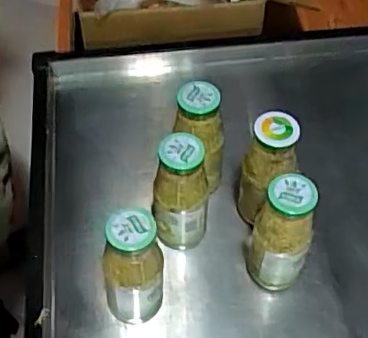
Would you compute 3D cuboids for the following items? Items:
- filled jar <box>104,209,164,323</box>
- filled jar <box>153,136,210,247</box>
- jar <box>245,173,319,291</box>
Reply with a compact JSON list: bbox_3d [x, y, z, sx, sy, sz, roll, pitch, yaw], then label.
[{"bbox_3d":[-0.055,0.112,0.621,0.063,0.176,0.054,-10,54,-7],"label":"filled jar"},{"bbox_3d":[-0.003,0.034,0.670,0.061,0.173,0.050,6,54,5],"label":"filled jar"},{"bbox_3d":[0.104,0.076,0.637,0.058,0.166,0.049,10,54,8],"label":"jar"}]

